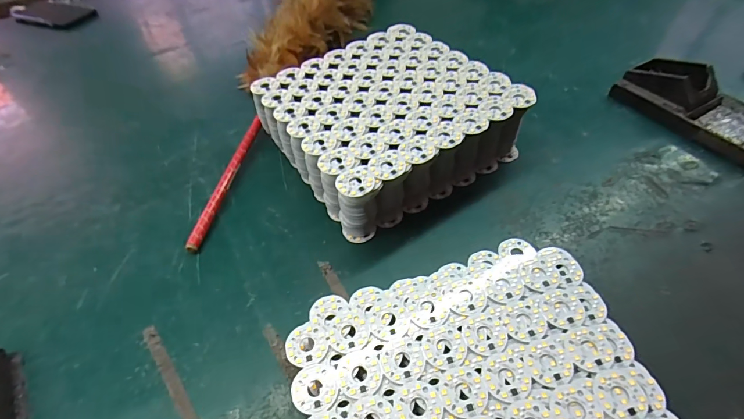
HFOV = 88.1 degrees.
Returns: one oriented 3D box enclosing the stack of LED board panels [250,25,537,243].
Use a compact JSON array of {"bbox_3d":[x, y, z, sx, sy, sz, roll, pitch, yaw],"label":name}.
[{"bbox_3d":[0.015,-0.096,0.414,0.210,0.071,0.207,-30,53,-19],"label":"stack of LED board panels"}]

